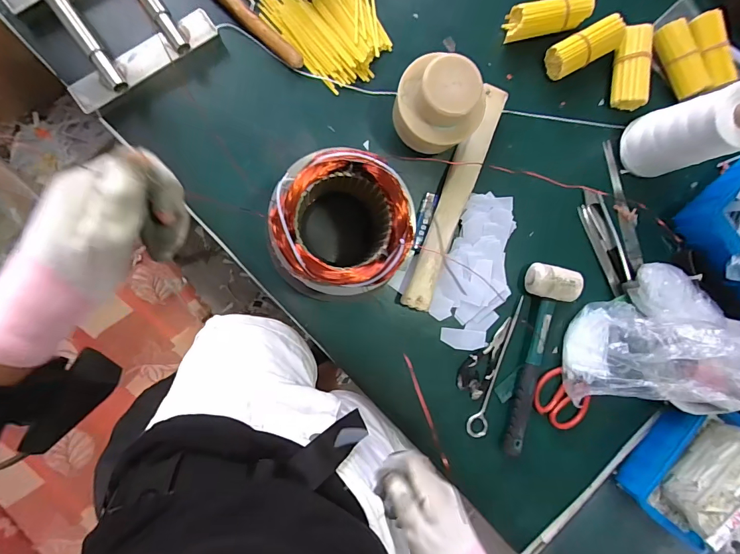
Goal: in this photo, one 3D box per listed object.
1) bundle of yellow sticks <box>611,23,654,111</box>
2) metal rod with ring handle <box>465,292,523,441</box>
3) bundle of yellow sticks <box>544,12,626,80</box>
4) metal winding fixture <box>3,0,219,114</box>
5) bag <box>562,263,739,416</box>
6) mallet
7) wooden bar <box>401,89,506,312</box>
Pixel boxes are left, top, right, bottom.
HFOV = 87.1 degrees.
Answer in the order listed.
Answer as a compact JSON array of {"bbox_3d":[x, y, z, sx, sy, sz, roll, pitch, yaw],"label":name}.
[{"bbox_3d":[0.384,-0.306,0.570,0.047,0.035,0.110,2,92,-5],"label":"bundle of yellow sticks"},{"bbox_3d":[0.192,0.136,0.586,0.030,0.014,0.218,20,90,-4],"label":"metal rod with ring handle"},{"bbox_3d":[0.309,-0.331,0.563,0.110,0.041,0.048,-29,94,-3],"label":"bundle of yellow sticks"},{"bbox_3d":[-0.320,-0.327,0.473,0.188,0.037,0.170,-35,93,-2],"label":"metal winding fixture"},{"bbox_3d":[0.403,0.088,0.535,0.212,0.134,0.200,-3,93,-4],"label":"bag"},{"bbox_3d":[0.252,0.126,0.573,0.073,0.040,0.286,8,92,-5],"label":"mallet"},{"bbox_3d":[0.121,-0.110,0.559,0.043,0.031,0.324,20,90,-4],"label":"wooden bar"}]

